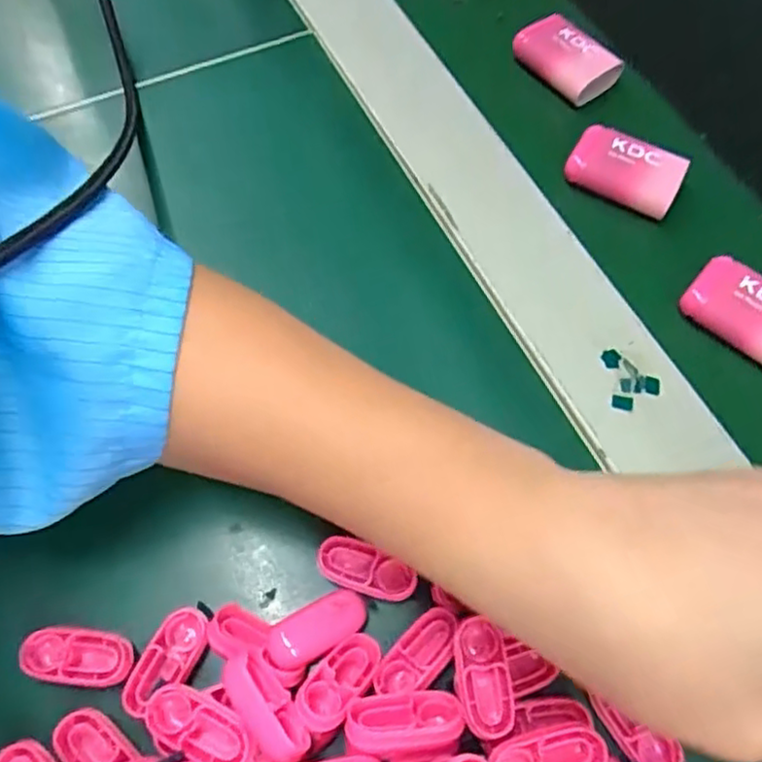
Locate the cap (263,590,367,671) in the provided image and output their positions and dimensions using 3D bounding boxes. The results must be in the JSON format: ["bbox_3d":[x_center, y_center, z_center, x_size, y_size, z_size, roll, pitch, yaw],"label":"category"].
[{"bbox_3d":[-0.020,0.079,0.210,0.033,0.009,0.014,-27,68,-14],"label":"cap"}]

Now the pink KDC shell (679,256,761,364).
[{"bbox_3d":[0.154,-0.027,0.280,0.052,0.016,0.031,37,69,15],"label":"pink KDC shell"}]

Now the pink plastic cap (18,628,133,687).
[{"bbox_3d":[-0.096,0.088,0.212,0.034,0.010,0.016,5,64,0],"label":"pink plastic cap"}]

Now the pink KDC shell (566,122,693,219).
[{"bbox_3d":[0.115,-0.097,0.313,0.051,0.018,0.030,26,66,10],"label":"pink KDC shell"}]

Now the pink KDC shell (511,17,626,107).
[{"bbox_3d":[0.095,-0.165,0.344,0.036,0.019,0.047,-39,71,-18],"label":"pink KDC shell"}]

